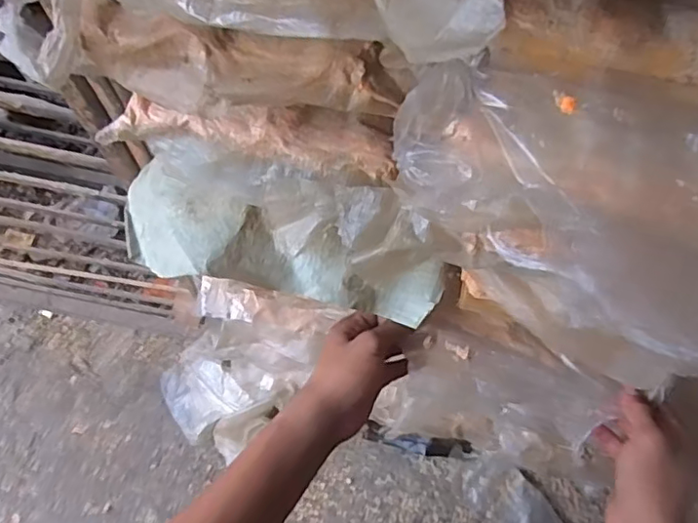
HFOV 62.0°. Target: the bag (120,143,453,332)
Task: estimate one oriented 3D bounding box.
[{"bbox_3d":[-0.060,-0.018,0.446,0.264,0.108,0.076,13,71,6],"label":"bag"}]

